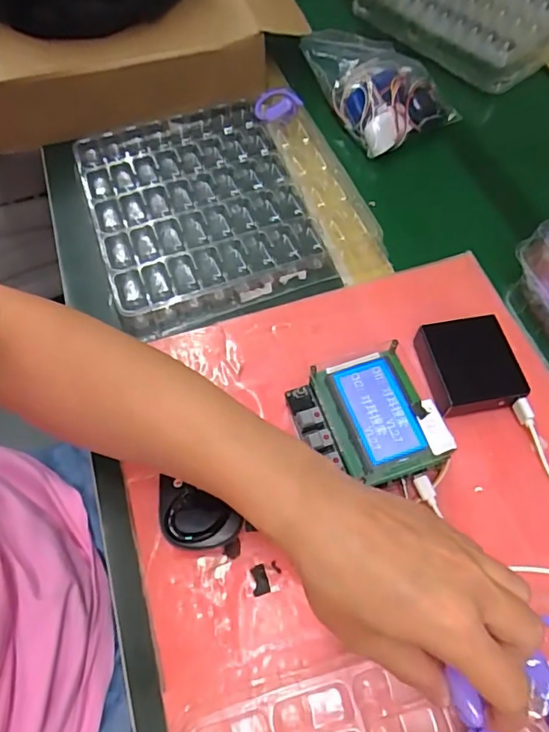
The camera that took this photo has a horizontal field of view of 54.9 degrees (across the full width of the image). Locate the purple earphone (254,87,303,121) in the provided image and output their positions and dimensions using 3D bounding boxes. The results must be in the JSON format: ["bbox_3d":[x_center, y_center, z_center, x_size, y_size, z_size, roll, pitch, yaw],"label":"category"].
[{"bbox_3d":[0.002,-0.289,0.585,0.055,0.033,0.012,3,13,28],"label":"purple earphone"}]

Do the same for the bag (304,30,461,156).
[{"bbox_3d":[0.122,-0.326,0.607,0.137,0.055,0.166,-30,63,-12],"label":"bag"}]

